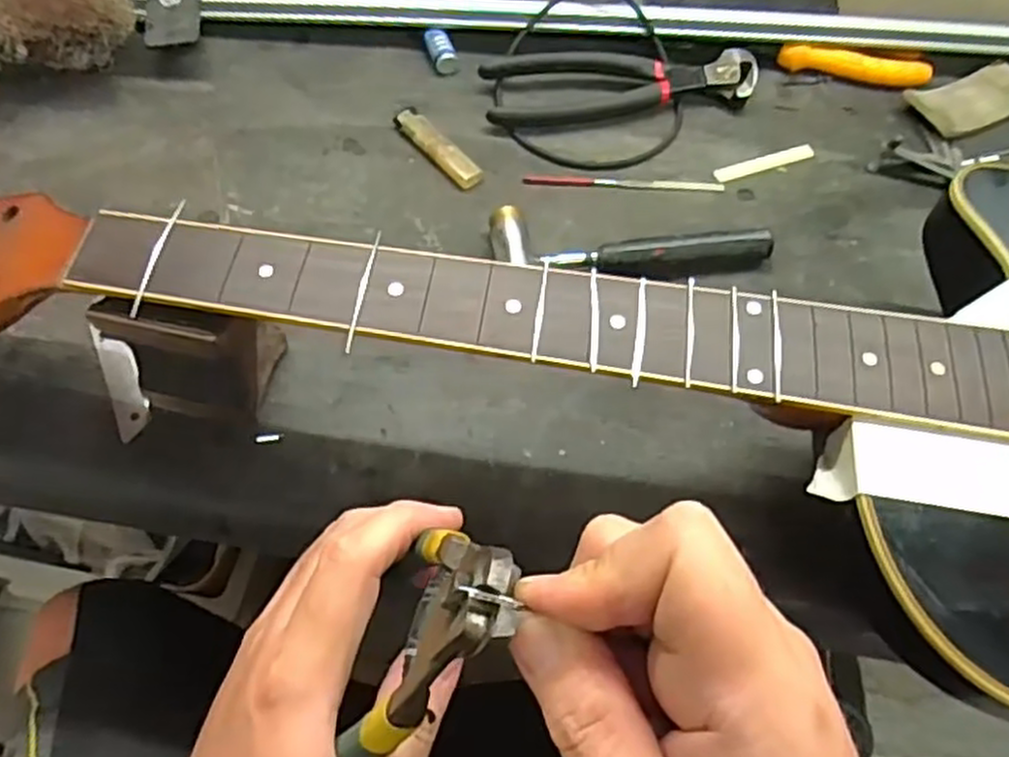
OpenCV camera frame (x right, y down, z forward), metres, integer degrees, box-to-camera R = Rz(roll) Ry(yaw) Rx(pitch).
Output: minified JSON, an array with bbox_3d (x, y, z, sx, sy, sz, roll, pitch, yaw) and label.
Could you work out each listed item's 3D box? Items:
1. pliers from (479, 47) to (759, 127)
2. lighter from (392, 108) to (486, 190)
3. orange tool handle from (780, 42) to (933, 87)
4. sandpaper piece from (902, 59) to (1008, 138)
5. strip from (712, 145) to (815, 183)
[{"bbox_3d":[0.085,-0.221,0.566,0.198,0.023,0.055,-7,62,-8],"label":"pliers"},{"bbox_3d":[-0.047,-0.162,0.536,0.020,0.008,0.082,-34,69,-20],"label":"lighter"},{"bbox_3d":[0.276,-0.249,0.601,0.118,0.017,0.030,5,61,-2],"label":"orange tool handle"},{"bbox_3d":[0.365,-0.214,0.592,0.106,0.015,0.054,-21,65,-15],"label":"sandpaper piece"},{"bbox_3d":[0.189,-0.156,0.550,0.081,0.004,0.012,-17,64,-13],"label":"strip"}]

